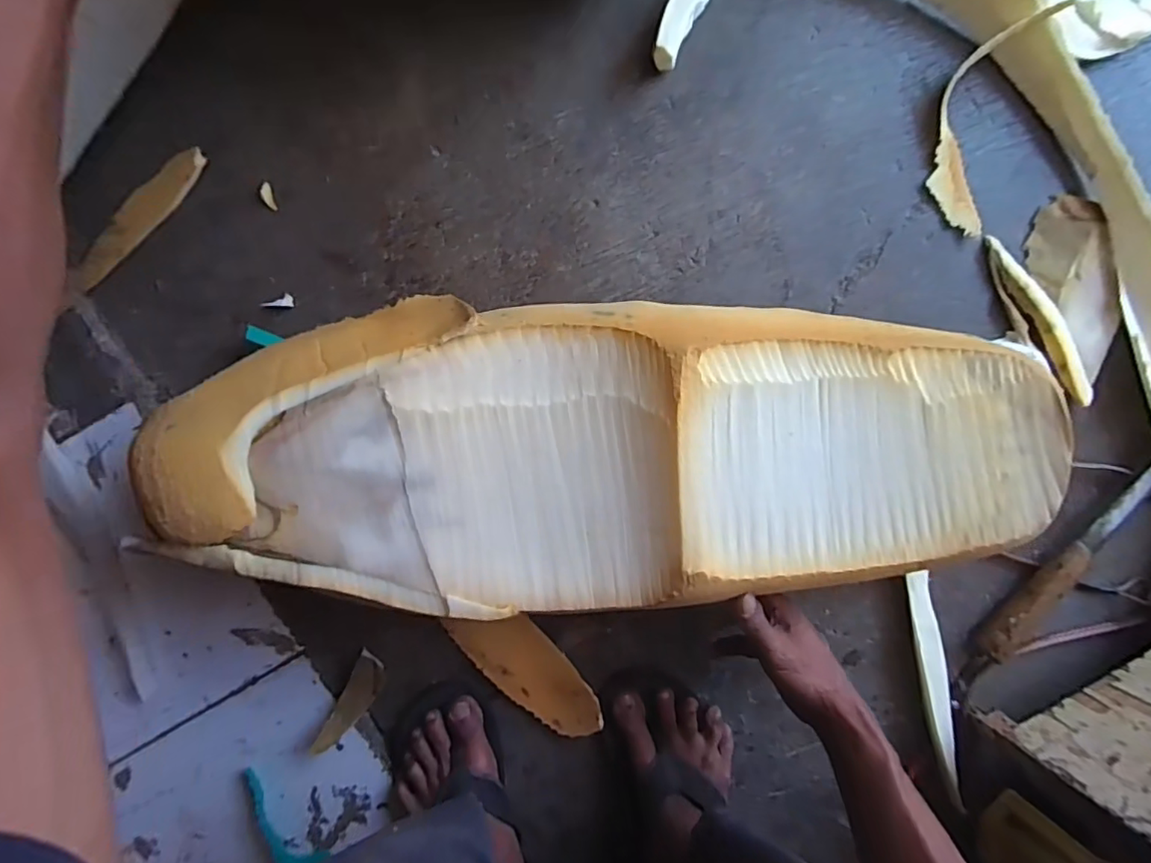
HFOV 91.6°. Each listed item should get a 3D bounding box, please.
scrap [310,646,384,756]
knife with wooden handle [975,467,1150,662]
[{"bbox_3d":[-0.227,0.277,0.567,0.032,0.014,0.101,30,71,-4],"label":"scrap"},{"bbox_3d":[0.558,0.079,0.571,0.036,0.032,0.402,41,93,-5],"label":"knife with wooden handle"}]

